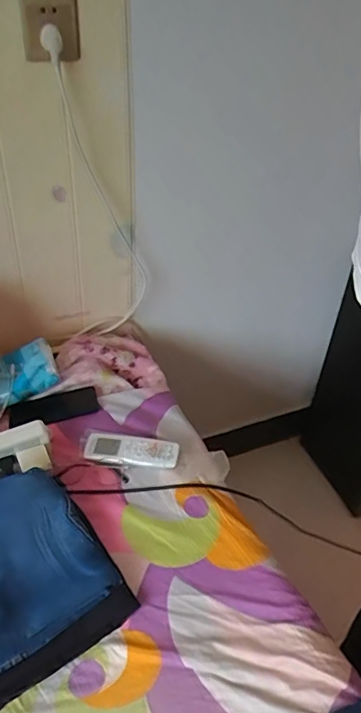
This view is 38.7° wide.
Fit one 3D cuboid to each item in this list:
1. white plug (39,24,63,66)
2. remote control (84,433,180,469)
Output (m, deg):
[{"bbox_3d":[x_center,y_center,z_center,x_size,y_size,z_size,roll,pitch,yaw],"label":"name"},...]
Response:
[{"bbox_3d":[-0.192,-0.466,0.767,0.031,0.049,0.028,-5,39,-11],"label":"white plug"},{"bbox_3d":[-0.083,0.161,0.875,0.158,0.028,0.057,4,40,4],"label":"remote control"}]

